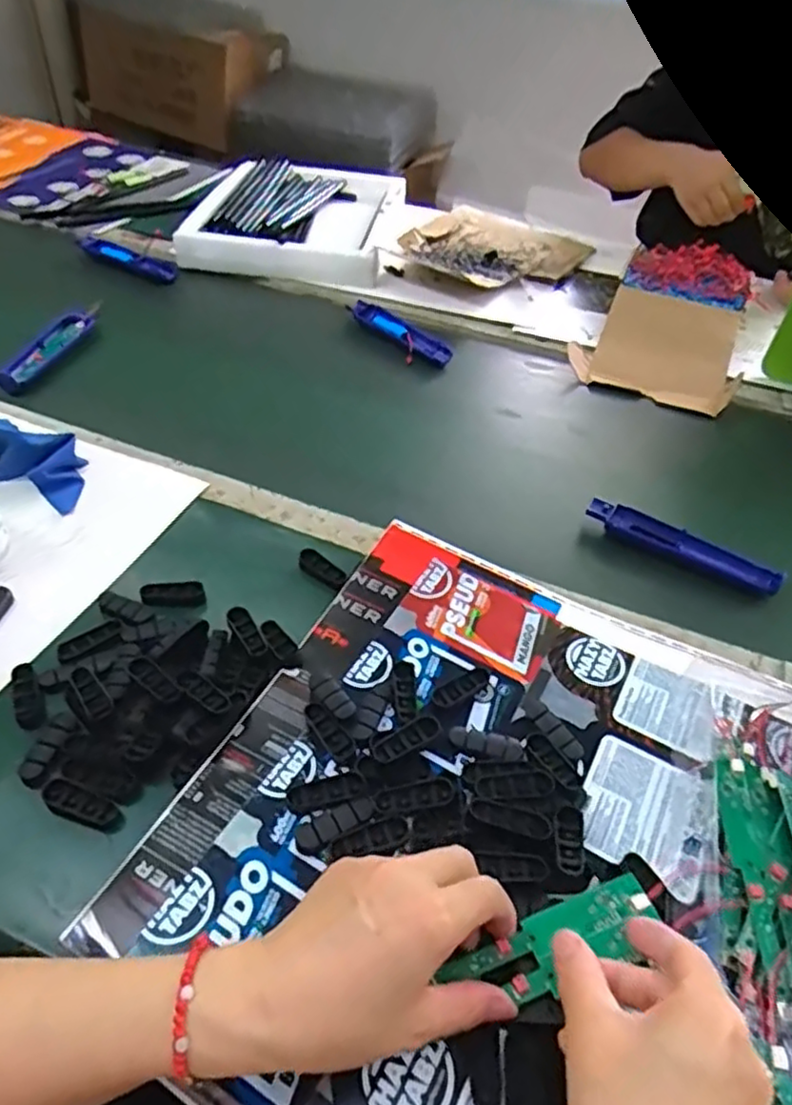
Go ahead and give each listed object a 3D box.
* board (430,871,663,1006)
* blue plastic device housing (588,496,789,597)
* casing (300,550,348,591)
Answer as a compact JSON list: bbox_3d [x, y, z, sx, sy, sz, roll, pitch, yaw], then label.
[{"bbox_3d":[0.085,0.203,0.346,0.106,0.008,0.033,-19,49,-13],"label":"board"},{"bbox_3d":[0.260,-0.006,0.614,0.171,0.018,0.026,29,48,20],"label":"blue plastic device housing"},{"bbox_3d":[-0.060,0.015,0.556,0.047,0.011,0.017,28,48,20],"label":"casing"}]

